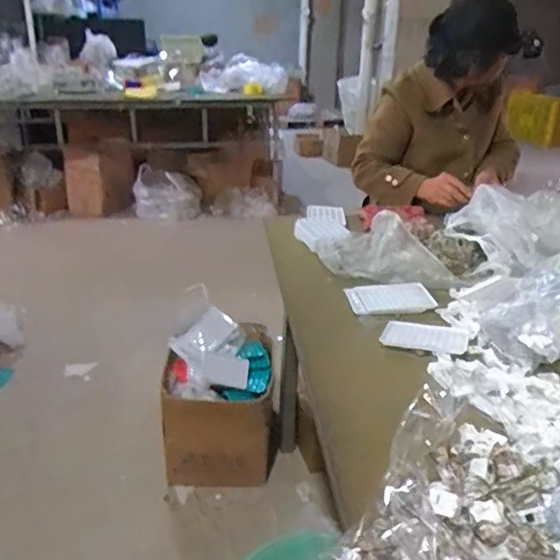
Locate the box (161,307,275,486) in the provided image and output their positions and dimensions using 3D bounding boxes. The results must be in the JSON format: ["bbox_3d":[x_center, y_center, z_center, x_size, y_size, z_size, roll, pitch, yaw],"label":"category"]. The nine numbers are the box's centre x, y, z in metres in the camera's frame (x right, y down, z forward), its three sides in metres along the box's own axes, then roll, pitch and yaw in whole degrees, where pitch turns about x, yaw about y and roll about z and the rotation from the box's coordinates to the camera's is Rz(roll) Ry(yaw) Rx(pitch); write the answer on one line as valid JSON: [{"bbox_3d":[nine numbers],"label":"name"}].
[{"bbox_3d":[-0.171,0.331,1.686,0.311,0.350,0.381,0,24,-2],"label":"box"}]

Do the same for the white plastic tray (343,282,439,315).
[{"bbox_3d":[0.200,0.033,1.030,0.167,0.013,0.081,-6,25,-16],"label":"white plastic tray"}]

